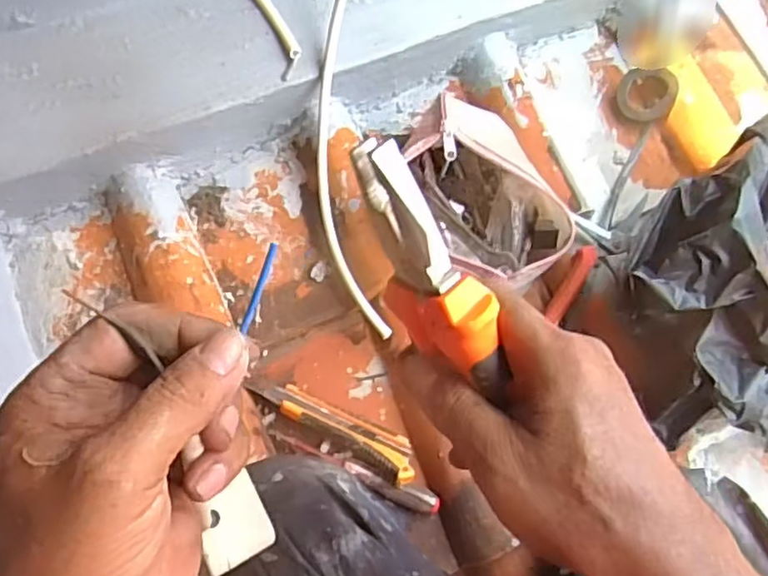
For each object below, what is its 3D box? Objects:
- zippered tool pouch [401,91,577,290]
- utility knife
[{"bbox_3d":[0.077,-0.079,0.590,0.185,0.071,0.125,42,71,16],"label":"zippered tool pouch"},{"bbox_3d":[-0.048,0.129,0.582,0.161,0.029,0.022,26,68,10],"label":"utility knife"}]

